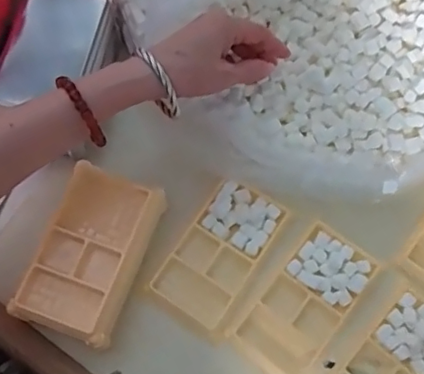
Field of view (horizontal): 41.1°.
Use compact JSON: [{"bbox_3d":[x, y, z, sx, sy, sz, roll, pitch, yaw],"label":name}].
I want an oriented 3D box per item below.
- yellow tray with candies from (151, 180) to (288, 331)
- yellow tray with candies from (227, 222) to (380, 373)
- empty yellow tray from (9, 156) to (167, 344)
[{"bbox_3d":[0.007,0.058,0.504,0.066,0.013,0.122,33,75,10],"label":"yellow tray with candies"},{"bbox_3d":[0.082,0.101,0.489,0.073,0.014,0.129,39,76,12],"label":"yellow tray with candies"},{"bbox_3d":[-0.101,0.055,0.477,0.076,0.038,0.136,20,73,7],"label":"empty yellow tray"}]

